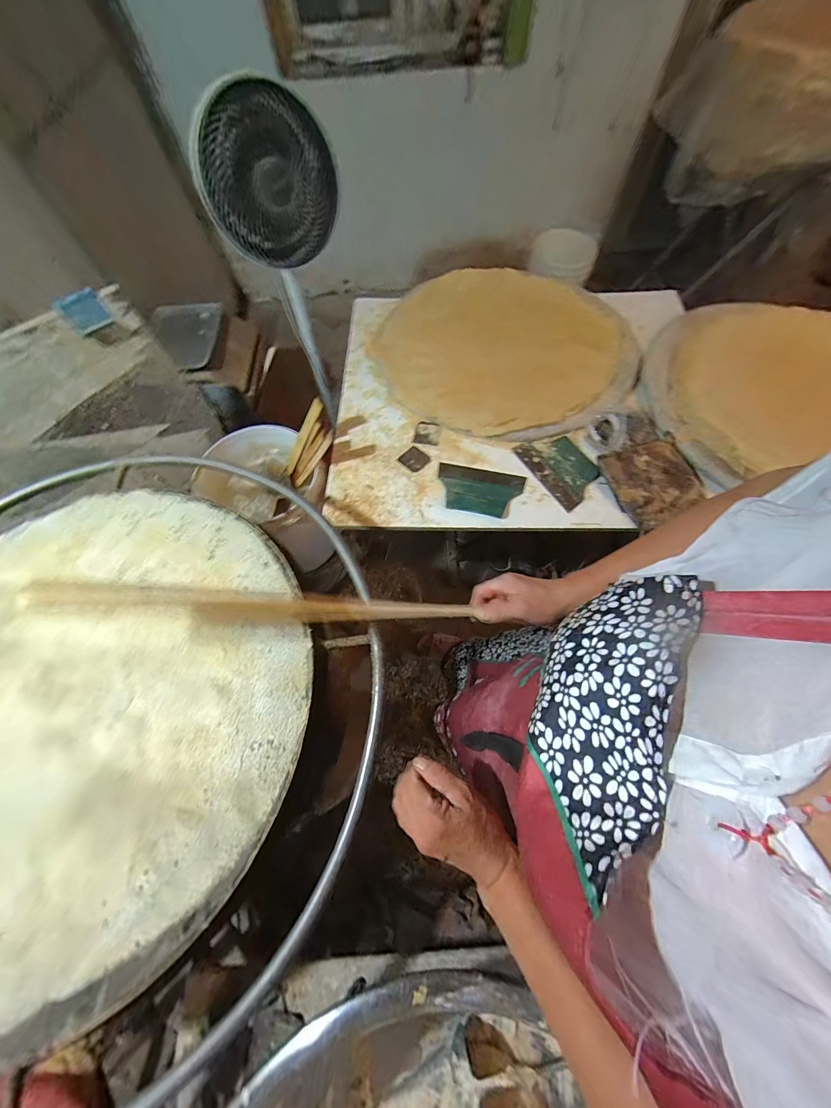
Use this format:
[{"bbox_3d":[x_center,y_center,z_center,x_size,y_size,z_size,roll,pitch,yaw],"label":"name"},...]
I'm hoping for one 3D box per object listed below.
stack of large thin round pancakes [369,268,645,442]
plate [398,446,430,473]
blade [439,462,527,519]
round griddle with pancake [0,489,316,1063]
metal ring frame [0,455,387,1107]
[{"bbox_3d":[0.232,-0.534,0.932,0.602,0.040,0.557,33,72,12],"label":"stack of large thin round pancakes"},{"bbox_3d":[-0.002,-0.220,0.841,0.055,0.009,0.059,39,74,20],"label":"plate"},{"bbox_3d":[0.138,-0.141,0.795,0.185,0.009,0.124,13,60,8],"label":"blade"},{"bbox_3d":[-0.439,0.193,0.467,0.600,0.046,0.573,-2,65,4],"label":"round griddle with pancake"},{"bbox_3d":[-0.458,0.203,0.492,0.816,0.037,0.832,15,66,8],"label":"metal ring frame"}]

